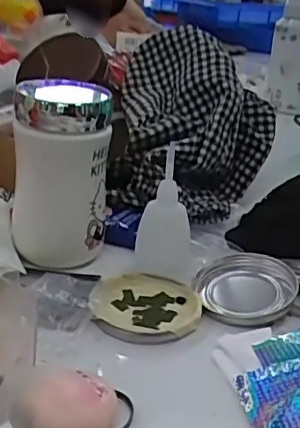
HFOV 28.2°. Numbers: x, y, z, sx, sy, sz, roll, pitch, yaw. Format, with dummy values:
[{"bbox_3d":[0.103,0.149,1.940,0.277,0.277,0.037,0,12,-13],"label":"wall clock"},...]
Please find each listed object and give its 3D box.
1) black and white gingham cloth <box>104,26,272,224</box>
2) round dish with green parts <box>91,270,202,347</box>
[{"bbox_3d":[0.047,-0.094,0.624,0.158,0.157,0.176,6,23,1],"label":"black and white gingham cloth"},{"bbox_3d":[-0.003,0.065,0.439,0.078,0.009,0.078,4,24,-2],"label":"round dish with green parts"}]

